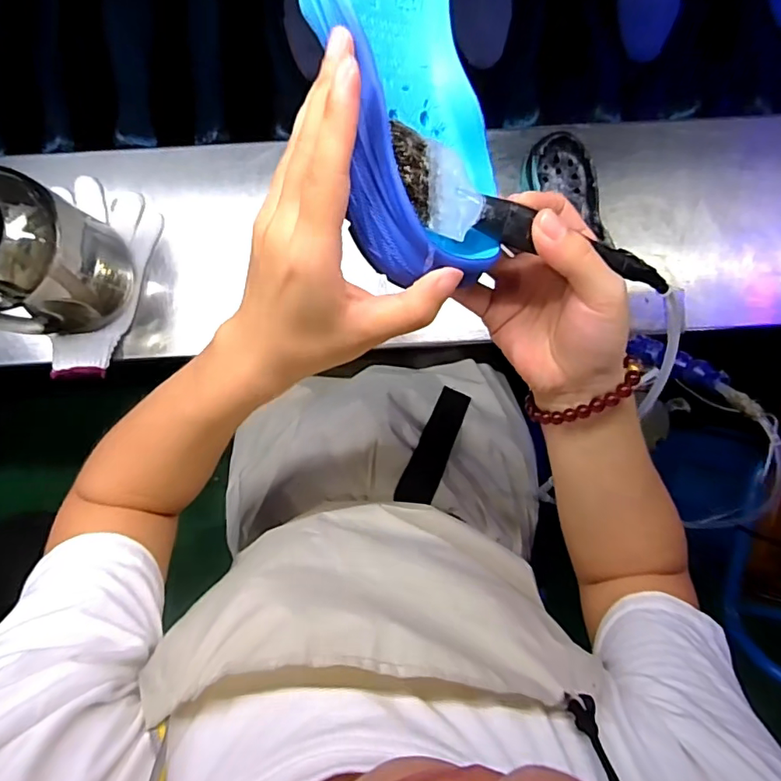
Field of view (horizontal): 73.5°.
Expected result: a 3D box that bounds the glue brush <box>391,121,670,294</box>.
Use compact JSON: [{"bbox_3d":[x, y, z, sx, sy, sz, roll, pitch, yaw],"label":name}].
[{"bbox_3d":[0.077,-0.077,0.256,0.173,0.011,0.033,13,90,-24],"label":"glue brush"}]

